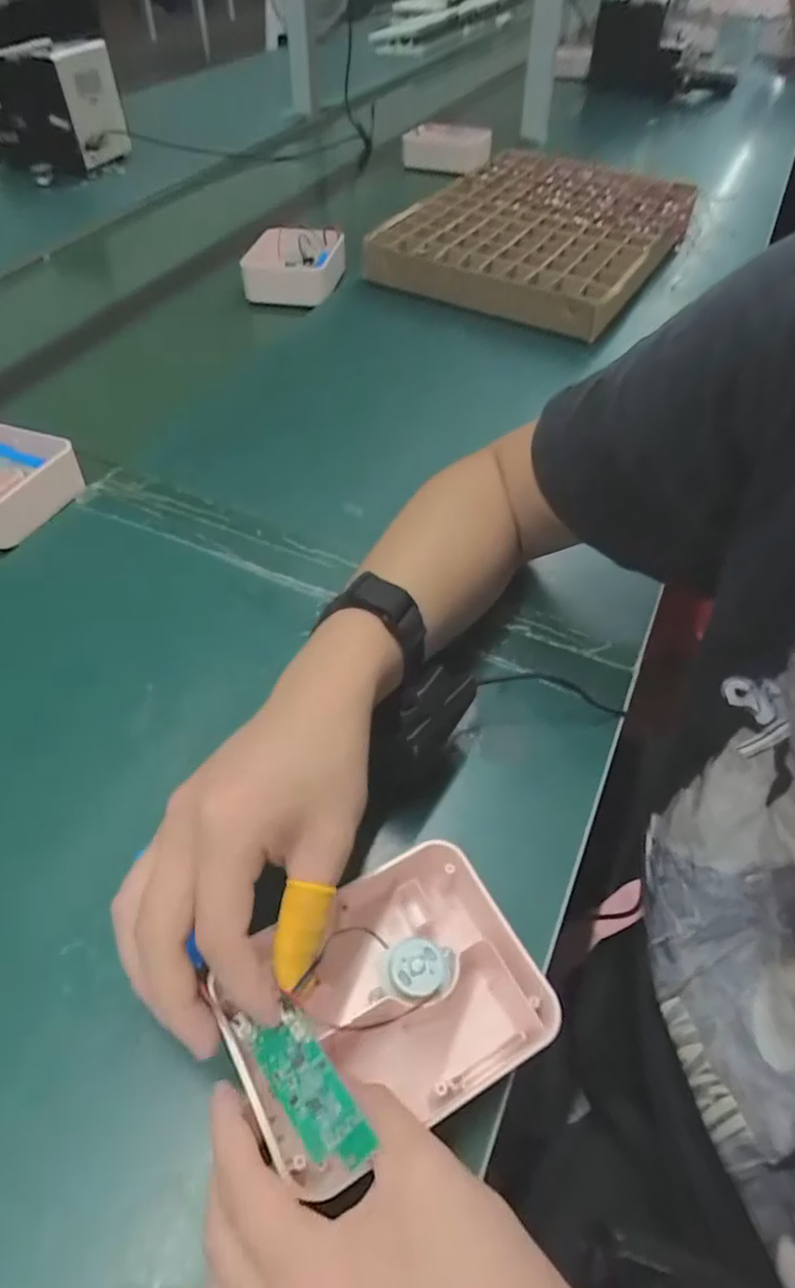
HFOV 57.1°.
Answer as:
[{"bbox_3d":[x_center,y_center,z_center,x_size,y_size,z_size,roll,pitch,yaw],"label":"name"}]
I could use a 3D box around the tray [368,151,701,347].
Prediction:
[{"bbox_3d":[0.185,-0.529,0.928,0.295,0.046,0.460,24,46,18],"label":"tray"}]

